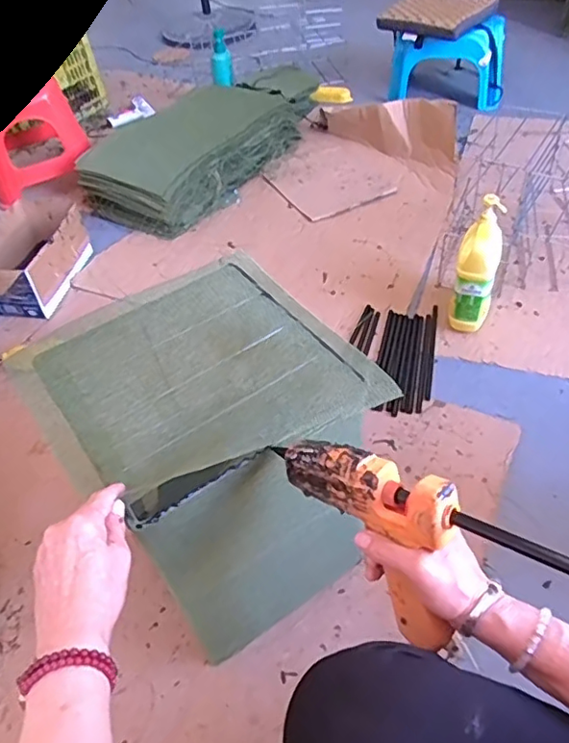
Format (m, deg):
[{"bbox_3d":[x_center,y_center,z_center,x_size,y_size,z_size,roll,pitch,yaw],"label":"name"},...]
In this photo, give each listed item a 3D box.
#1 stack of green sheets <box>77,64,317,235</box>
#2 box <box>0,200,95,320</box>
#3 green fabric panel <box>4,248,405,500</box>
[{"bbox_3d":[-0.206,-0.705,1.730,0.363,0.145,0.798,28,58,27],"label":"stack of green sheets"},{"bbox_3d":[-0.612,-0.294,1.413,0.181,0.123,0.332,5,50,11],"label":"box"},{"bbox_3d":[-0.103,-0.006,0.621,0.312,0.029,0.307,-31,53,-19],"label":"green fabric panel"}]

